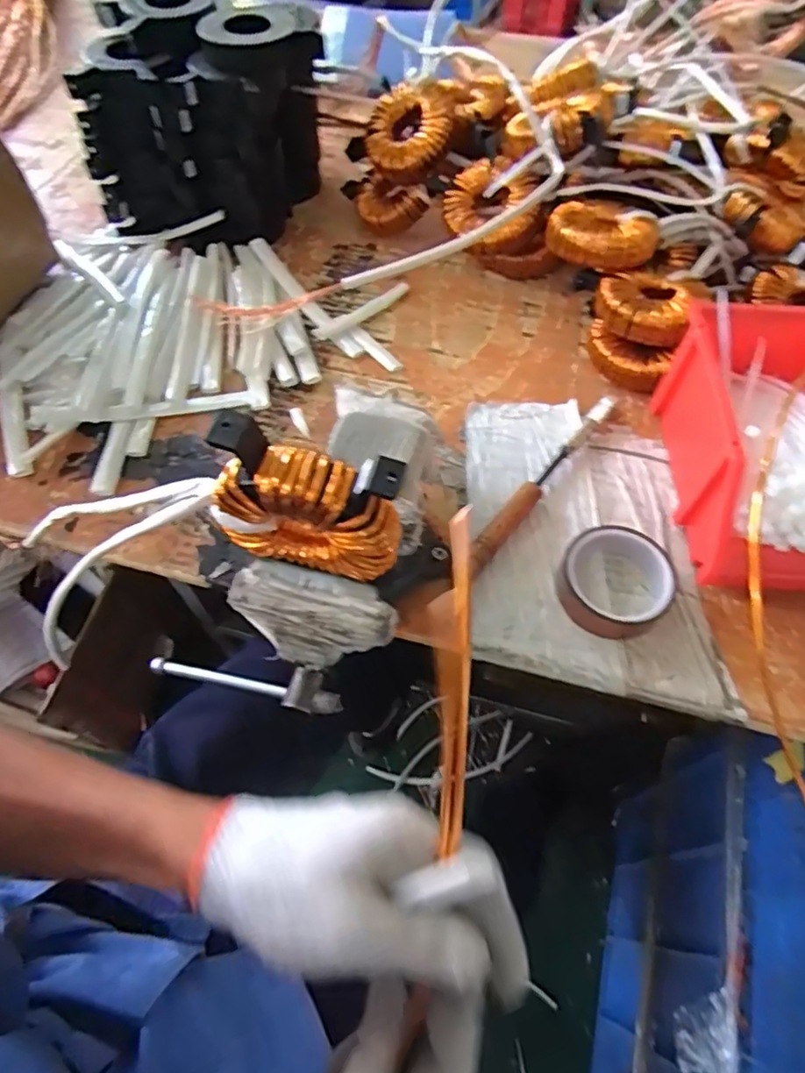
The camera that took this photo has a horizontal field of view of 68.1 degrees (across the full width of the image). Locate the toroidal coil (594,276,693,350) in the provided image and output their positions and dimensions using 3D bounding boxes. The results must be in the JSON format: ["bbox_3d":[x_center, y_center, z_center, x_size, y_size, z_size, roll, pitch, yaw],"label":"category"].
[{"bbox_3d":[0.247,-0.238,0.620,0.088,0.034,0.090,0,59,0],"label":"toroidal coil"}]

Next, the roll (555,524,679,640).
[{"bbox_3d":[0.180,0.037,0.502,0.092,0.034,0.095,0,59,0],"label":"roll"}]

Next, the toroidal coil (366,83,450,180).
[{"bbox_3d":[0.010,-0.478,0.705,0.102,0.038,0.104,-1,90,24],"label":"toroidal coil"}]

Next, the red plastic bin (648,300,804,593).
[{"bbox_3d":[0.335,-0.075,0.526,0.167,0.110,0.252,3,59,2],"label":"red plastic bin"}]

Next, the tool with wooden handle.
[{"bbox_3d":[0.132,-0.053,0.563,0.020,0.024,0.246,34,64,19],"label":"tool with wooden handle"}]

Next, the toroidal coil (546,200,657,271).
[{"bbox_3d":[0.211,-0.325,0.636,0.089,0.033,0.105,-37,66,-20],"label":"toroidal coil"}]

